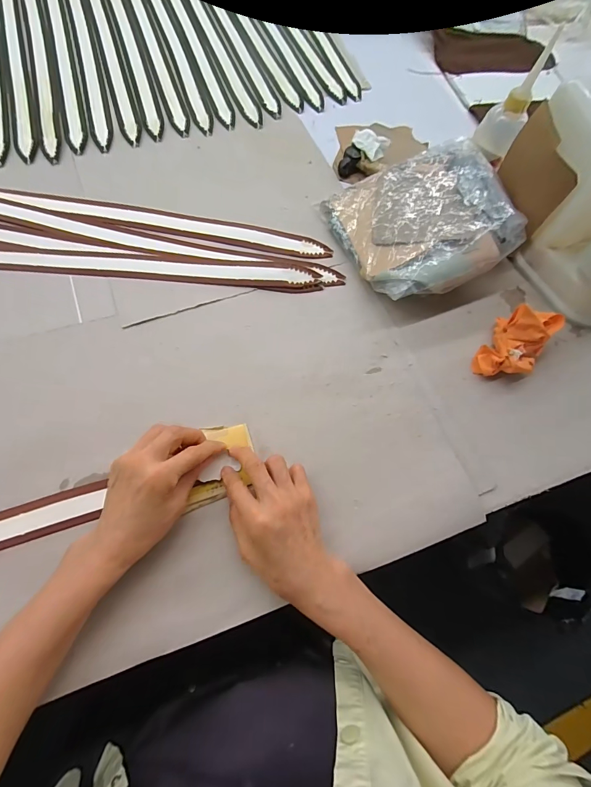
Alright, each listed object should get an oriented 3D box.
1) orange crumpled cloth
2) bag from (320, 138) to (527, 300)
[{"bbox_3d":[0.267,-0.064,0.415,0.062,0.051,0.103,34,70,11],"label":"orange crumpled cloth"},{"bbox_3d":[0.178,-0.238,0.481,0.227,0.063,0.225,-19,69,-10],"label":"bag"}]

